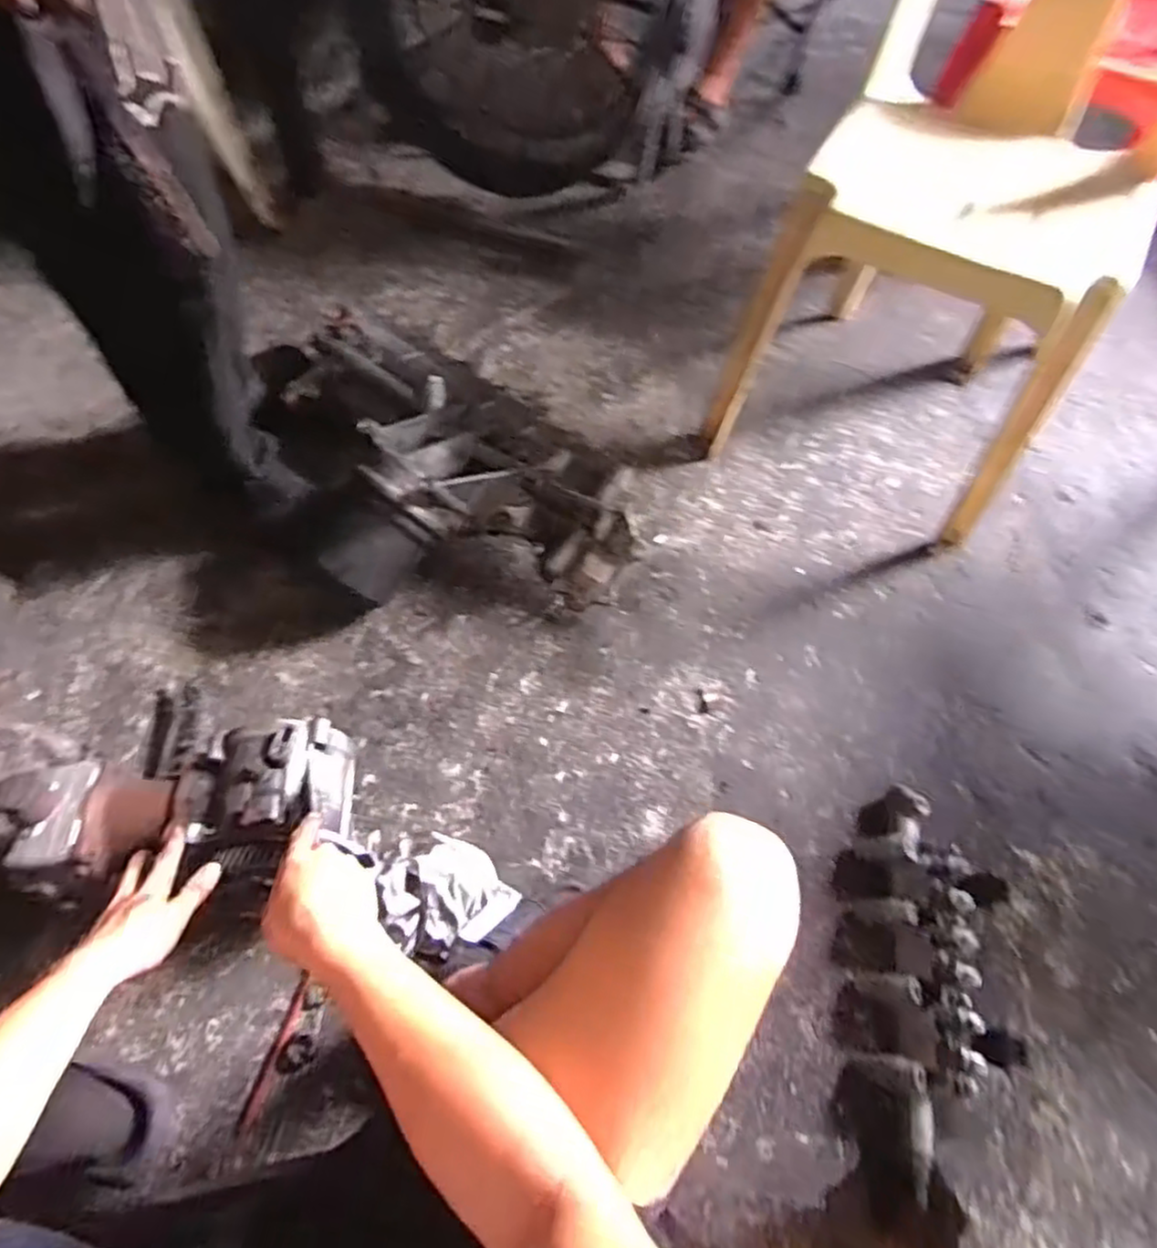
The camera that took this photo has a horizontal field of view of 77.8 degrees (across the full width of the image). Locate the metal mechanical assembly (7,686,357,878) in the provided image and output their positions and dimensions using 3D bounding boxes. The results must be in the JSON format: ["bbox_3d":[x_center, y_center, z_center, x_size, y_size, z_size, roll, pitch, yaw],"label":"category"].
[{"bbox_3d":[-0.419,0.194,0.757,0.317,0.121,0.159,-9,62,-2],"label":"metal mechanical assembly"}]

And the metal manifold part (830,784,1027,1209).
[{"bbox_3d":[0.394,0.388,0.803,0.180,0.092,0.403,11,62,6],"label":"metal manifold part"}]

